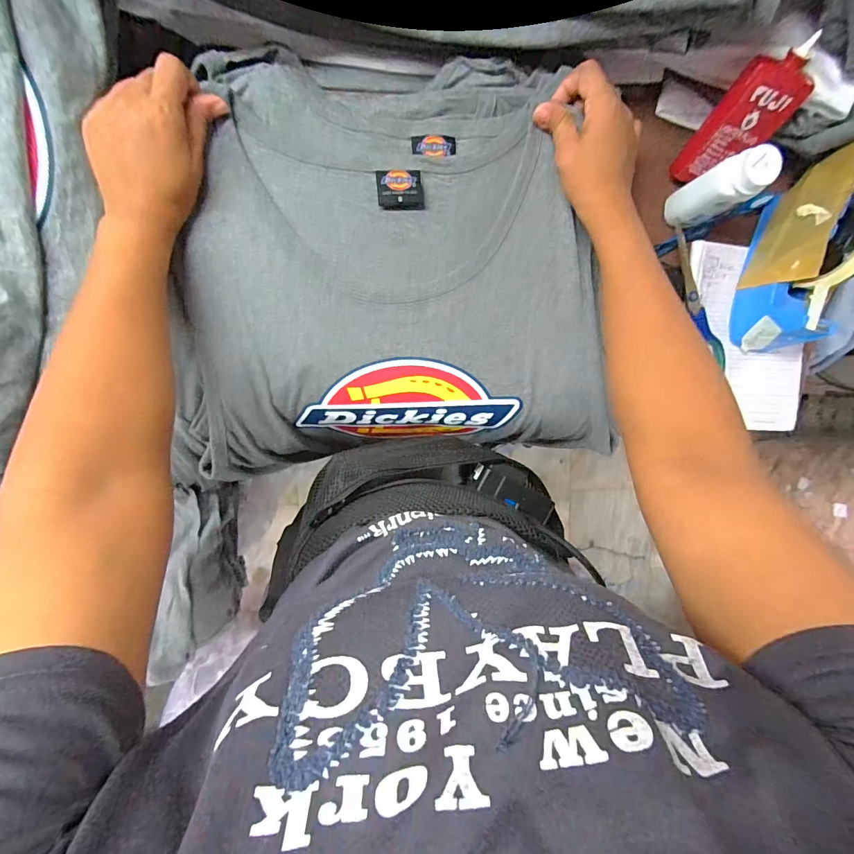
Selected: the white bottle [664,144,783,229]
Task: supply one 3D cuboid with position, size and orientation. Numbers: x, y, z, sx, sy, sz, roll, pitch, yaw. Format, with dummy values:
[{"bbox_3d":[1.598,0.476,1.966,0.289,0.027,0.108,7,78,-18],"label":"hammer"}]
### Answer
[{"bbox_3d":[0.276,-0.225,0.380,0.035,0.090,0.040,-27,99,-1],"label":"white bottle"}]

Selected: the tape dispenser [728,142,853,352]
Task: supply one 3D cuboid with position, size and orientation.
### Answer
[{"bbox_3d":[0.383,-0.169,0.394,0.056,0.102,0.183,14,96,-7],"label":"tape dispenser"}]

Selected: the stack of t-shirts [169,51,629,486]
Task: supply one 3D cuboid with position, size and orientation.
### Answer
[{"bbox_3d":[-0.042,-0.140,0.409,0.429,0.092,0.373,-7,98,-4],"label":"stack of t-shirts"}]

